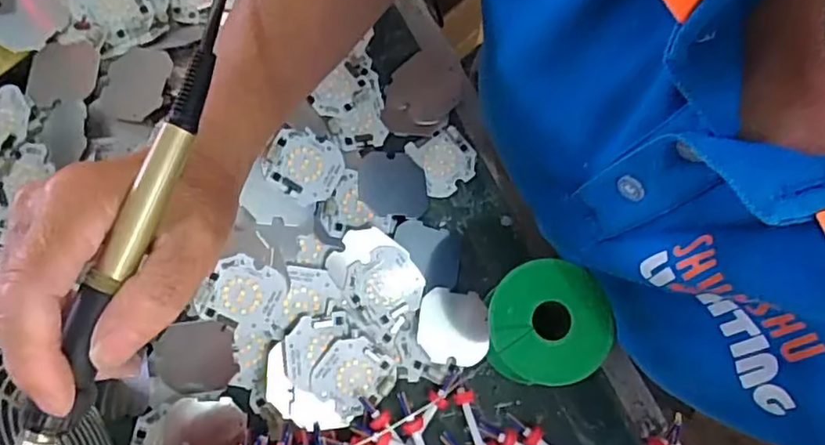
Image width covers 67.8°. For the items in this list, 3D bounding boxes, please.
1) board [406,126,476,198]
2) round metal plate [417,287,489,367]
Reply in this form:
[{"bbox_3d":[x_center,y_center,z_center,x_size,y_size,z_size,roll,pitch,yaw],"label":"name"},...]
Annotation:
[{"bbox_3d":[0.023,-0.043,0.433,0.040,0.005,0.043,-27,79,-9],"label":"board"},{"bbox_3d":[0.027,0.069,0.404,0.045,0.004,0.048,5,94,4],"label":"round metal plate"}]

